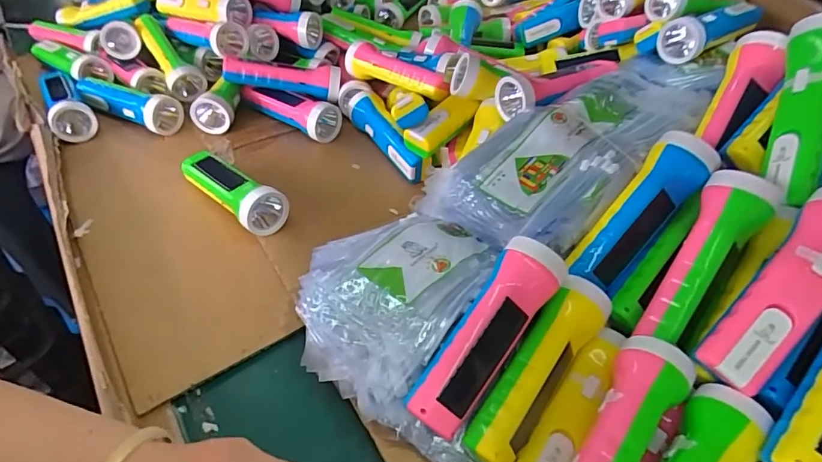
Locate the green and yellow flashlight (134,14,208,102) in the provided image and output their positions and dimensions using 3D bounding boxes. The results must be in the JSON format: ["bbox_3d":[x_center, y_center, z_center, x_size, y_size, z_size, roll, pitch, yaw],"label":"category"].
[{"bbox_3d":[-0.380,-0.277,0.749,0.055,0.047,0.172,-28,70,-26],"label":"green and yellow flashlight"}]

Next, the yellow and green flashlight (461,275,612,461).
[{"bbox_3d":[0.101,0.106,0.373,0.041,0.037,0.164,31,69,25],"label":"yellow and green flashlight"}]

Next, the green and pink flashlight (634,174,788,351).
[{"bbox_3d":[0.237,0.023,0.388,0.049,0.045,0.151,30,88,24],"label":"green and pink flashlight"}]

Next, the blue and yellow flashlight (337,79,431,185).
[{"bbox_3d":[-0.041,-0.142,0.665,0.048,0.044,0.200,-22,51,-22],"label":"blue and yellow flashlight"}]

